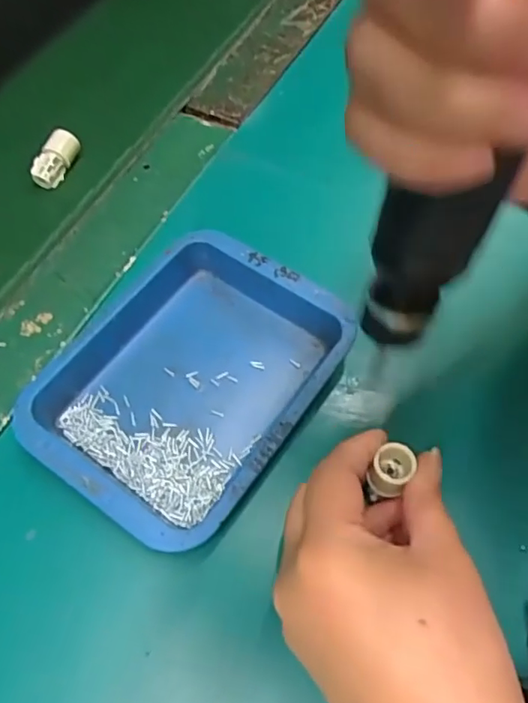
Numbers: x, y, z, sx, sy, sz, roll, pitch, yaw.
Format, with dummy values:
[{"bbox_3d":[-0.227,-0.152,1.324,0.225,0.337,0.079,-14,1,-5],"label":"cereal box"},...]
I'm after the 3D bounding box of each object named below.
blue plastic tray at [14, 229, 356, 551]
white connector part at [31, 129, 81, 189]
[{"bbox_3d":[-0.043,0.009,0.297,0.136,0.023,0.157,33,66,18],"label":"blue plastic tray"},{"bbox_3d":[-0.146,-0.135,0.394,0.017,0.014,0.042,25,82,15],"label":"white connector part"}]

